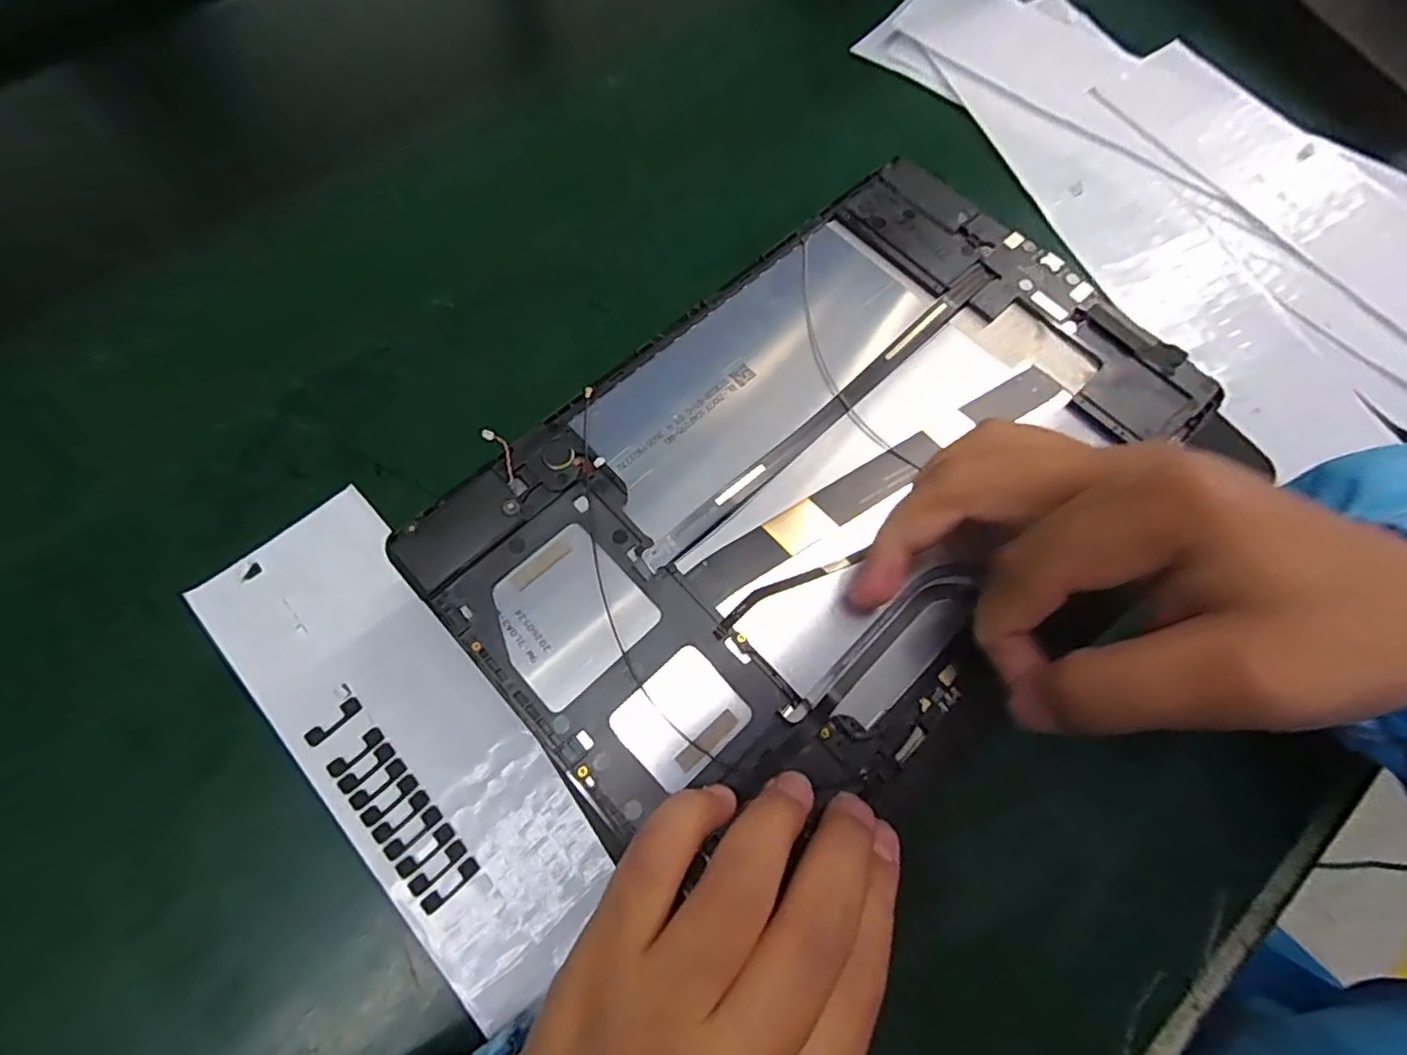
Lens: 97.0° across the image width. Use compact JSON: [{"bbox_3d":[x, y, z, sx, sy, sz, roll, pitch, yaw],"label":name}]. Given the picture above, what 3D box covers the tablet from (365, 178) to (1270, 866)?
[{"bbox_3d":[0.041,-0.018,0.200,0.235,0.009,0.148,-40,78,-13],"label":"tablet"}]

